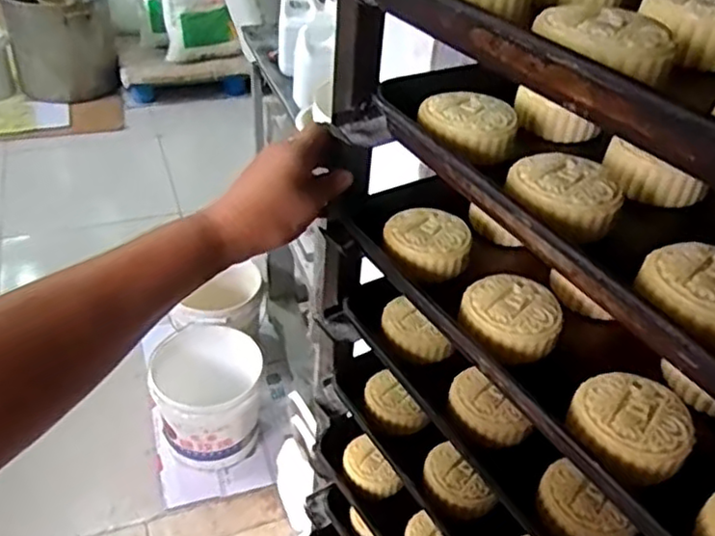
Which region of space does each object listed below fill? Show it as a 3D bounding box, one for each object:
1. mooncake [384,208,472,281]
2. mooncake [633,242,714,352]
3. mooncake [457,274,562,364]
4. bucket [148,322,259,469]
[{"bbox_3d":[0.052,-0.019,0.513,0.063,0.020,0.058,5,39,2],"label":"mooncake"},{"bbox_3d":[0.175,0.012,0.331,0.058,0.018,0.063,2,39,-2],"label":"mooncake"},{"bbox_3d":[0.102,0.032,0.456,0.063,0.022,0.060,12,39,10],"label":"mooncake"},{"bbox_3d":[-0.357,0.310,1.675,0.252,0.232,0.277,2,39,-2],"label":"bucket"}]

